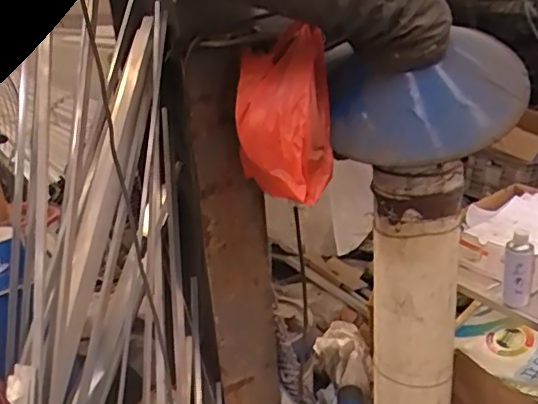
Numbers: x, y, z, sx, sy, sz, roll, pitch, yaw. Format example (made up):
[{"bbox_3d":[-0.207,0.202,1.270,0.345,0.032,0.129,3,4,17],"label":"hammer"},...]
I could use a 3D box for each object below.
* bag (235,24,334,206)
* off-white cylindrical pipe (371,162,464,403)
[{"bbox_3d":[0.028,-0.176,1.135,0.186,0.294,0.224,-3,22,5],"label":"bag"},{"bbox_3d":[0.364,0.327,1.420,0.197,0.887,0.176,2,23,17],"label":"off-white cylindrical pipe"}]

